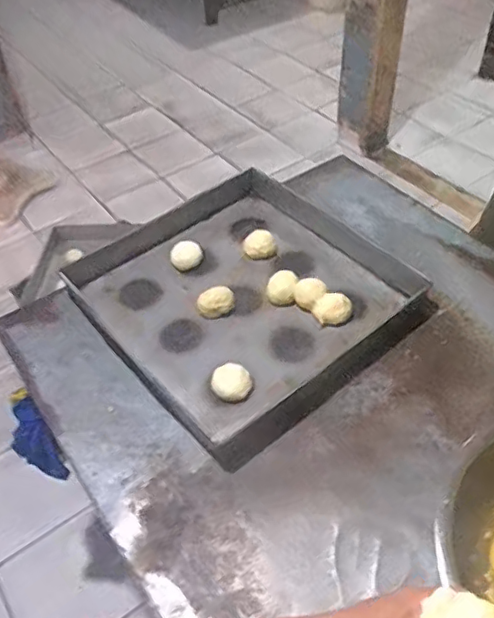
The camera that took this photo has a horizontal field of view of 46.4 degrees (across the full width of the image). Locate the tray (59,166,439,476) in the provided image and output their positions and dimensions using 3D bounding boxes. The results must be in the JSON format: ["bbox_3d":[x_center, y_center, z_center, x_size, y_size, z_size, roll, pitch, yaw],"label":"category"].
[{"bbox_3d":[0.001,-0.040,1.002,0.483,0.061,0.488,-33,54,-24],"label":"tray"}]

